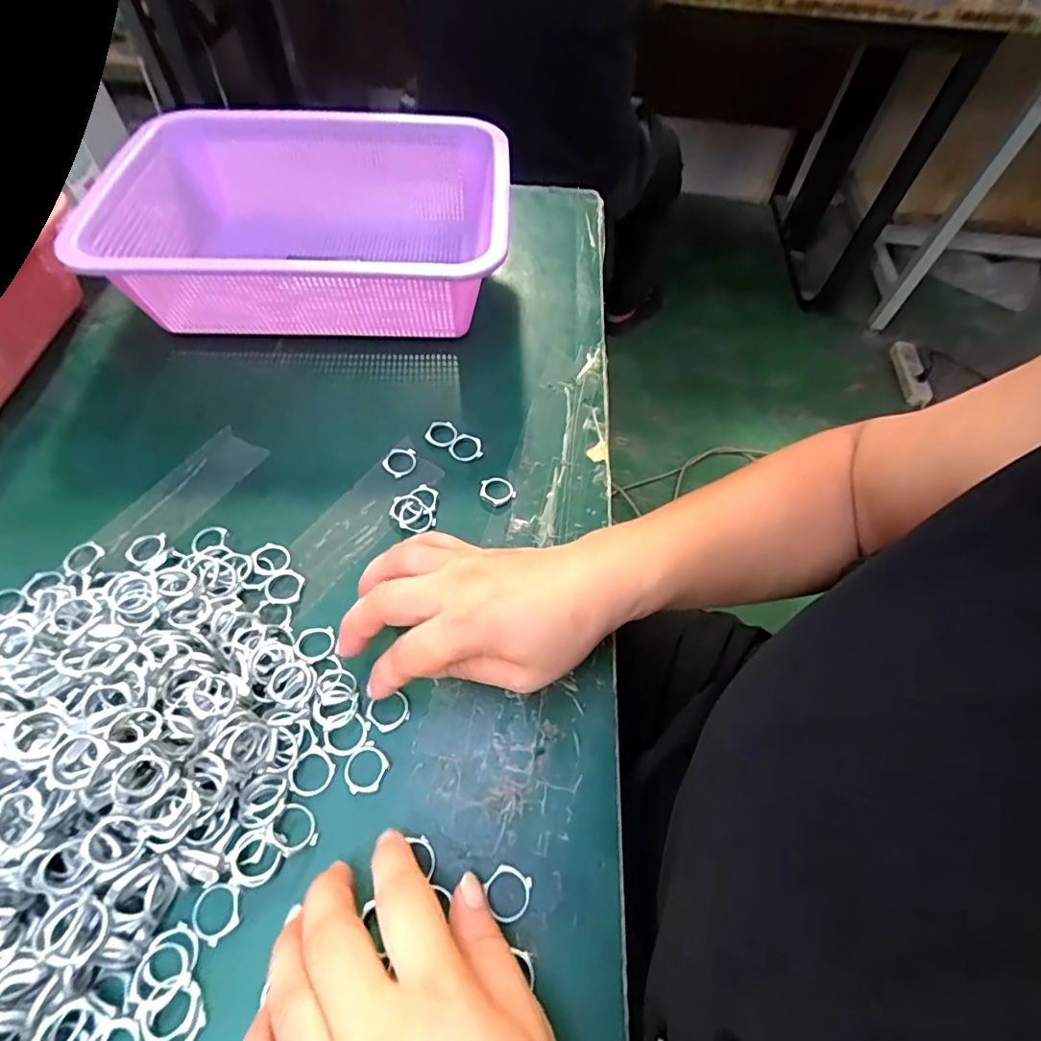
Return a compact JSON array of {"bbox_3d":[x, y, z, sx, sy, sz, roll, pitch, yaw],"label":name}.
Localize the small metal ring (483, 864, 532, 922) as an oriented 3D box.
[{"bbox_3d":[-0.006,0.168,0.241,0.020,0.004,0.020,1,58,-2],"label":"small metal ring"}]

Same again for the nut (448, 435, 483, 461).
[{"bbox_3d":[-0.038,-0.051,0.374,0.024,0.005,0.019,18,59,9],"label":"nut"}]

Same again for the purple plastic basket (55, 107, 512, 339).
[{"bbox_3d":[-0.159,-0.234,0.433,0.290,0.085,0.217,-2,58,-3],"label":"purple plastic basket"}]

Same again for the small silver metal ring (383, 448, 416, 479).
[{"bbox_3d":[-0.082,-0.040,0.364,0.022,0.004,0.022,1,58,-2],"label":"small silver metal ring"}]

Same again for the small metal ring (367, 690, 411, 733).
[{"bbox_3d":[-0.069,0.101,0.280,0.021,0.004,0.018,-15,60,-11],"label":"small metal ring"}]

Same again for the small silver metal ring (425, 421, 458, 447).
[{"bbox_3d":[-0.055,-0.063,0.379,0.021,0.004,0.022,1,58,-2],"label":"small silver metal ring"}]

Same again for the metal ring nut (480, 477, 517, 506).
[{"bbox_3d":[-0.016,-0.021,0.356,0.022,0.004,0.022,1,58,-2],"label":"metal ring nut"}]

